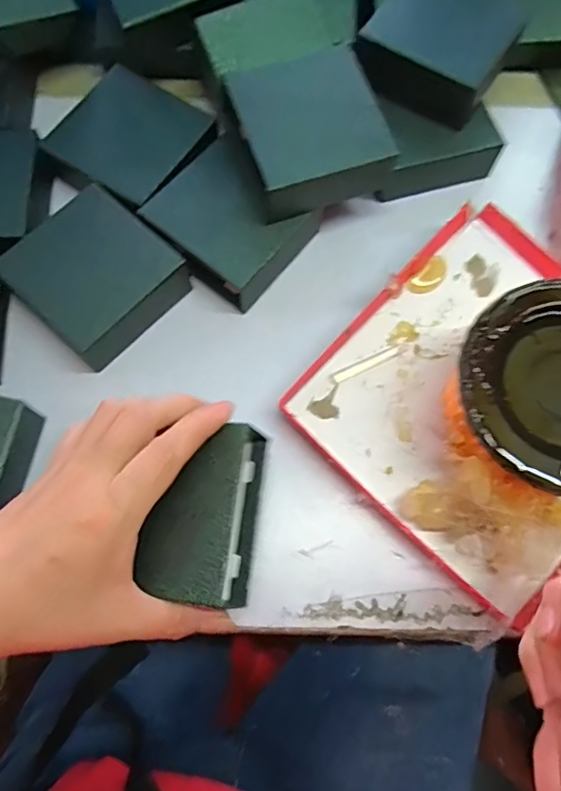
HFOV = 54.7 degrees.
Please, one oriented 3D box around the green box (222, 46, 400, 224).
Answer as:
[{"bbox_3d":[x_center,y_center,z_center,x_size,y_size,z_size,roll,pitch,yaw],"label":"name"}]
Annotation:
[{"bbox_3d":[0.018,-0.175,0.363,0.093,0.042,0.097,-23,74,-7],"label":"green box"}]

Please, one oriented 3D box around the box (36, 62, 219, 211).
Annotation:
[{"bbox_3d":[-0.108,-0.182,0.402,0.098,0.043,0.091,33,76,9],"label":"box"}]

